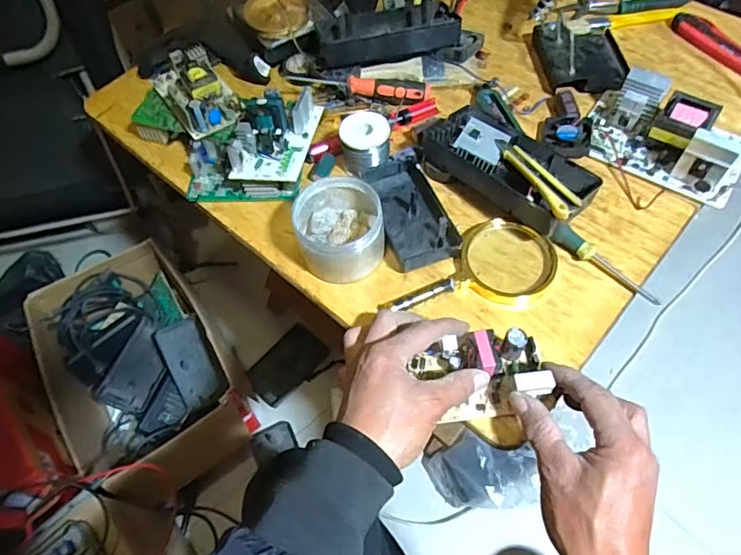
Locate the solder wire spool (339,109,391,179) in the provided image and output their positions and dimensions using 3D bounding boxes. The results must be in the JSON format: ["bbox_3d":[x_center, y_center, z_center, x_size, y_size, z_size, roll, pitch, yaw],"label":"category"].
[{"bbox_3d":[-0.004,-0.138,0.548,0.050,0.052,0.051,-2,59,3],"label":"solder wire spool"}]

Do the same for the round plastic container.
[{"bbox_3d":[-0.029,-0.048,0.499,0.081,0.061,0.087,-2,59,3],"label":"round plastic container"}]

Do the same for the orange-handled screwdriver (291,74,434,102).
[{"bbox_3d":[-0.016,-0.229,0.613,0.171,0.024,0.030,10,60,9],"label":"orange-handled screwdriver"}]

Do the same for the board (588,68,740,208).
[{"bbox_3d":[0.318,-0.158,0.549,0.160,0.053,0.109,30,65,20],"label":"board"}]

